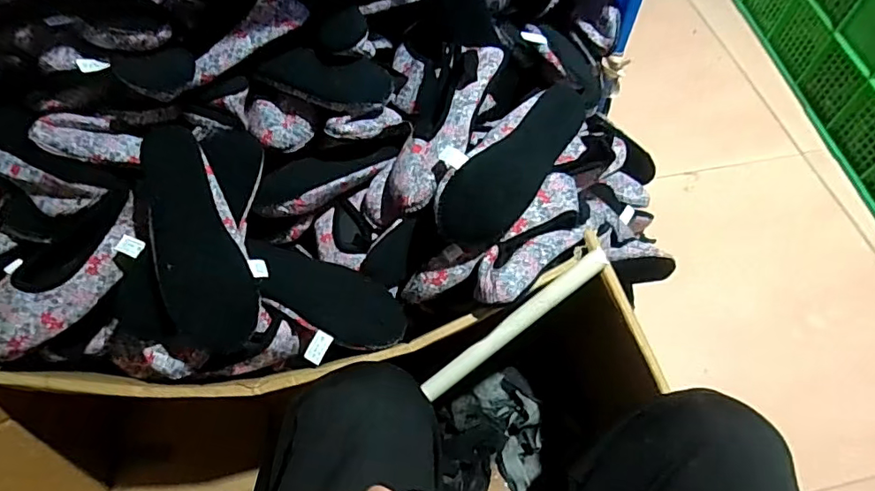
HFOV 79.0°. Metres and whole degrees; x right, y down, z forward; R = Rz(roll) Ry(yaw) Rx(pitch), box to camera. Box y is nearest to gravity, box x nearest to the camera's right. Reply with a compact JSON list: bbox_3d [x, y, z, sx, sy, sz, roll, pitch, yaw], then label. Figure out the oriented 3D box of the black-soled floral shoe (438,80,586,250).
[{"bbox_3d":[0.092,-0.101,0.658,0.260,0.037,0.098,-47,114,-14],"label":"black-soled floral shoe"}]

